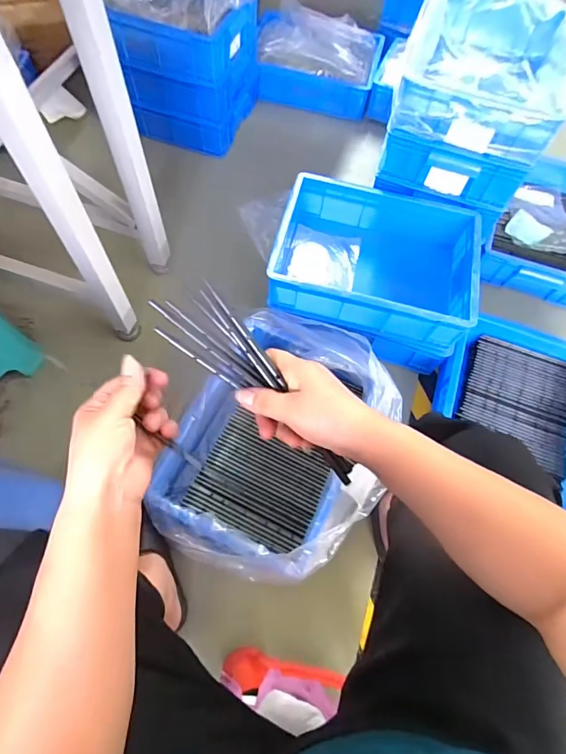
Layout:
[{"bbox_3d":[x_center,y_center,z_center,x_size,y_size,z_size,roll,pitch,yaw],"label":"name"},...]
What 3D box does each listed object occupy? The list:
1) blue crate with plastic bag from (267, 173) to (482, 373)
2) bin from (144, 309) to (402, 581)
[{"bbox_3d":[0.199,-0.250,0.943,0.407,0.169,0.345,14,64,3],"label":"blue crate with plastic bag"},{"bbox_3d":[-0.003,0.122,0.780,0.355,0.157,0.465,24,65,8],"label":"bin"}]

